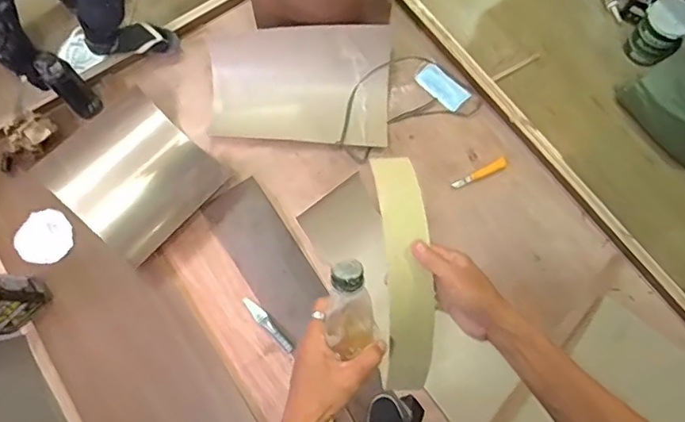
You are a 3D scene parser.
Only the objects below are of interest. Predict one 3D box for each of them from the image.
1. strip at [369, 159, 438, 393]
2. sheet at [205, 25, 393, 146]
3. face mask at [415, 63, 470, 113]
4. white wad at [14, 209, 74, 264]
[{"bbox_3d":[0.078,0.074,0.623,0.056,0.068,0.288,-4,85,-1],"label":"strip"},{"bbox_3d":[-0.146,-0.425,1.749,0.610,0.094,0.379,0,102,2],"label":"sheet"},{"bbox_3d":[0.354,-0.441,1.810,0.189,0.013,0.084,43,102,5],"label":"face mask"},{"bbox_3d":[-0.951,0.082,1.636,0.201,0.030,0.169,25,74,8],"label":"white wad"}]

